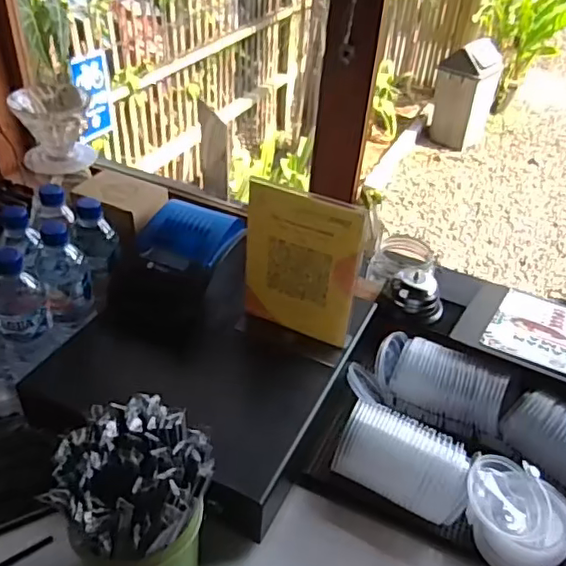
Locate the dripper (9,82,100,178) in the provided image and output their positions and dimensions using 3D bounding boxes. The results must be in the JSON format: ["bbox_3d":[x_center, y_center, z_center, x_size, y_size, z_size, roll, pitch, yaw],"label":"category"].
[{"bbox_3d":[-0.343,-0.236,0.886,0.099,0.108,0.091,-4,39,-11],"label":"dripper"}]

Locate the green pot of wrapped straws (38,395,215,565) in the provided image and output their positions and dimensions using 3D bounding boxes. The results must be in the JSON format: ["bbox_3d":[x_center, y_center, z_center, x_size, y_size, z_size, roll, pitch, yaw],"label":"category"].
[{"bbox_3d":[-0.132,0.220,0.547,0.116,0.184,0.122,26,43,24],"label":"green pot of wrapped straws"}]

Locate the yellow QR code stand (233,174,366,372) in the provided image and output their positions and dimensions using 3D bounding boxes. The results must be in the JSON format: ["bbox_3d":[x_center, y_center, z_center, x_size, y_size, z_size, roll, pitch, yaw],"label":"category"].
[{"bbox_3d":[0.018,-0.009,0.729,0.146,0.212,0.041,23,42,21],"label":"yellow QR code stand"}]

